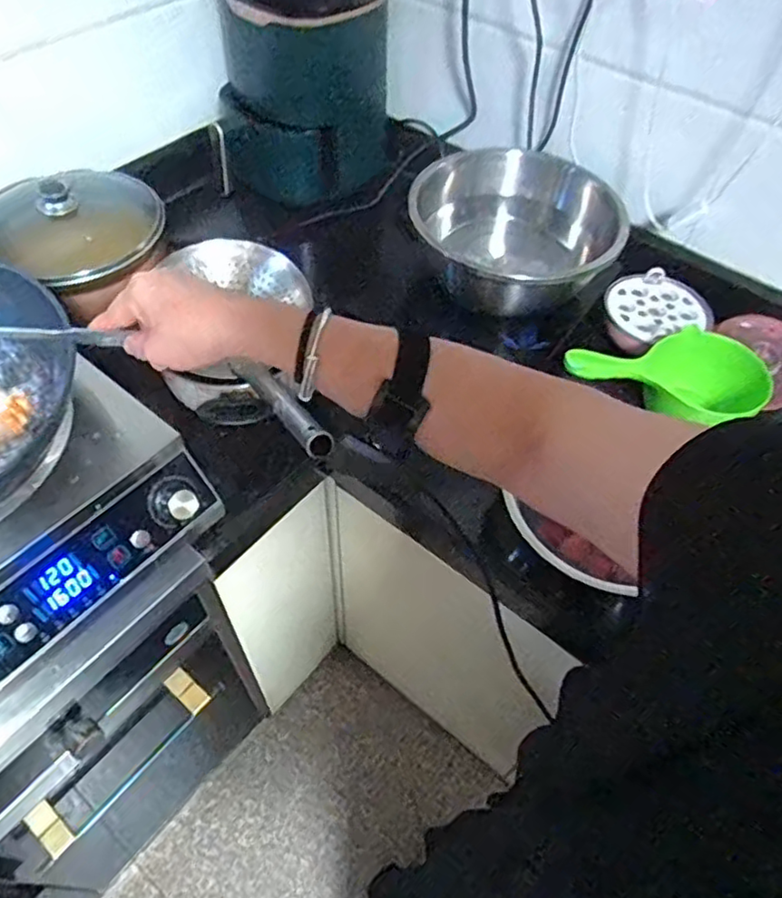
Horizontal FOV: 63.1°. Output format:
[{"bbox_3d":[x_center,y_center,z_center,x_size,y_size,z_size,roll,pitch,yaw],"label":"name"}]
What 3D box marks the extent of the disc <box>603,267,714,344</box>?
[{"bbox_3d":[0.378,-0.201,0.905,0.141,0.017,0.123,33,65,19],"label":"disc"}]

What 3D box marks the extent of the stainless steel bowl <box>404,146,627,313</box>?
[{"bbox_3d":[0.184,-0.306,0.891,0.245,0.124,0.266,2,52,-3],"label":"stainless steel bowl"}]

